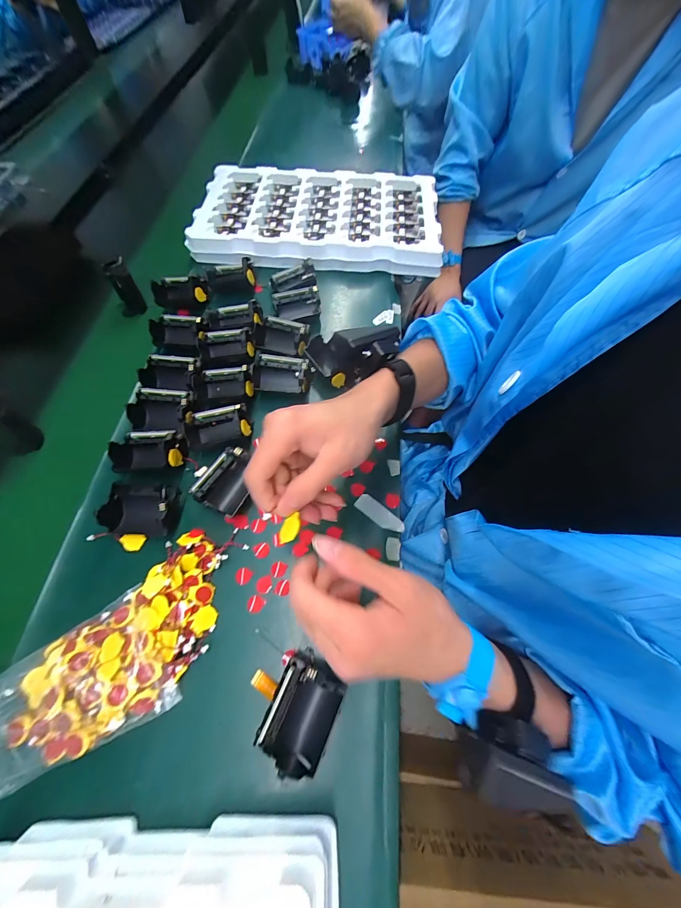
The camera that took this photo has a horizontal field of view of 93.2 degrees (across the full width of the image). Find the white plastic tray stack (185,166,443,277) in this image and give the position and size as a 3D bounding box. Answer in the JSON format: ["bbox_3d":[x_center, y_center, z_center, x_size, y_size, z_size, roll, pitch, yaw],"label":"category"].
[{"bbox_3d":[-0.038,-0.434,0.599,0.429,0.053,0.254,6,64,4],"label":"white plastic tray stack"}]

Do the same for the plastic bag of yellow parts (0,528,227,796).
[{"bbox_3d":[-0.203,0.182,0.287,0.237,0.049,0.123,-40,70,-17],"label":"plastic bag of yellow parts"}]

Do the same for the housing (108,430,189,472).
[{"bbox_3d":[-0.222,-0.005,0.377,0.076,0.032,0.052,-4,64,-1],"label":"housing"}]

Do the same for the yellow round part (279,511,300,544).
[{"bbox_3d":[-0.039,0.057,0.249,0.020,0.004,0.020,-18,53,26],"label":"yellow round part"}]

